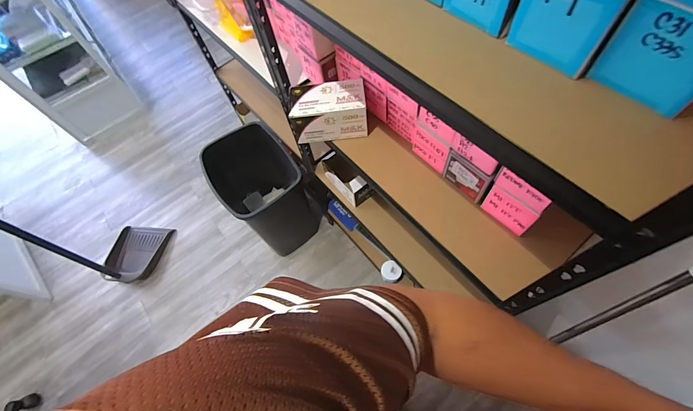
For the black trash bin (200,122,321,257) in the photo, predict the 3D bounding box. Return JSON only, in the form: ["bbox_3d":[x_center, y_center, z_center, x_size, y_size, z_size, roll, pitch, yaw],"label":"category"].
[{"bbox_3d":[-0.365,-0.051,1.460,0.328,0.485,0.409,-32,65,-11],"label":"black trash bin"}]

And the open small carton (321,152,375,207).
[{"bbox_3d":[-0.011,-0.093,1.074,0.205,0.104,0.072,39,73,21],"label":"open small carton"}]

